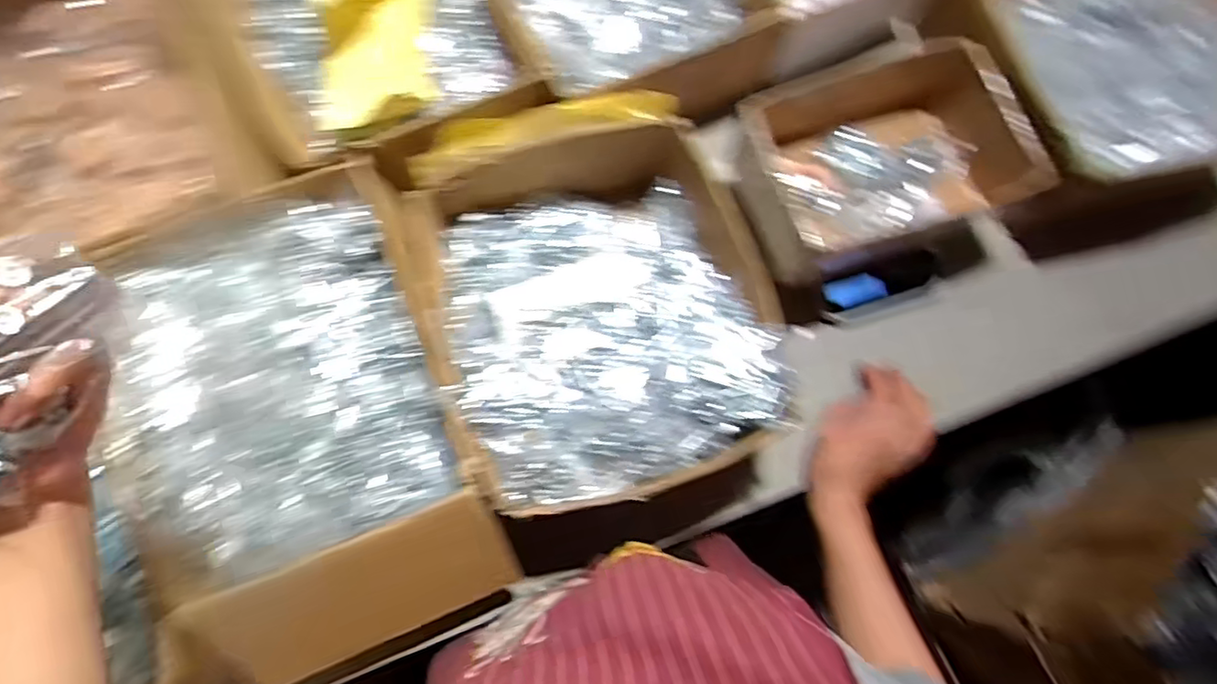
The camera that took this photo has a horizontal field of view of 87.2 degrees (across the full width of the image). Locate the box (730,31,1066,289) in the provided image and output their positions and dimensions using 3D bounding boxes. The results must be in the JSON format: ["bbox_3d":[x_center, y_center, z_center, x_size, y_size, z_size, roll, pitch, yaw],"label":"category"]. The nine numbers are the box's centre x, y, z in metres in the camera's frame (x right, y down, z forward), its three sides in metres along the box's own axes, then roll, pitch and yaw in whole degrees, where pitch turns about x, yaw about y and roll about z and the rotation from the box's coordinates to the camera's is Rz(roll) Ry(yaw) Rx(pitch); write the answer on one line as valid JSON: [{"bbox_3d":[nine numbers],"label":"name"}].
[{"bbox_3d":[0.267,-0.178,0.662,0.250,0.118,0.183,-21,76,-8],"label":"box"}]

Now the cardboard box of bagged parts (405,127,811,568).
[{"bbox_3d":[-0.007,-0.022,0.588,0.283,0.102,0.348,-18,75,-7],"label":"cardboard box of bagged parts"}]

